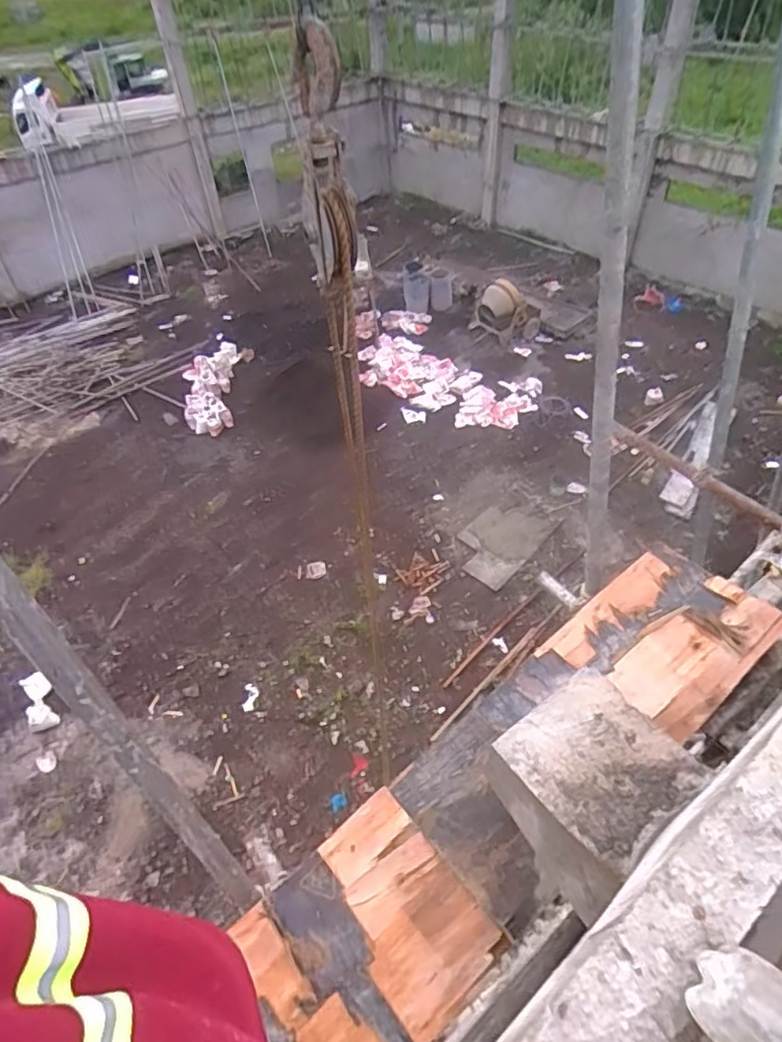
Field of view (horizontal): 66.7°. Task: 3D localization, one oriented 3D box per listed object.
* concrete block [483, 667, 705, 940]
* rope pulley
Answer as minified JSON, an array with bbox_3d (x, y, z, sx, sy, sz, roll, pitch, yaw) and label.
[{"bbox_3d":[0.367,0.485,1.109,0.301,0.178,0.286,-24,50,-18],"label":"concrete block"},{"bbox_3d":[-0.086,-0.430,0.831,0.062,0.194,0.080,-5,47,-1],"label":"rope pulley"}]

